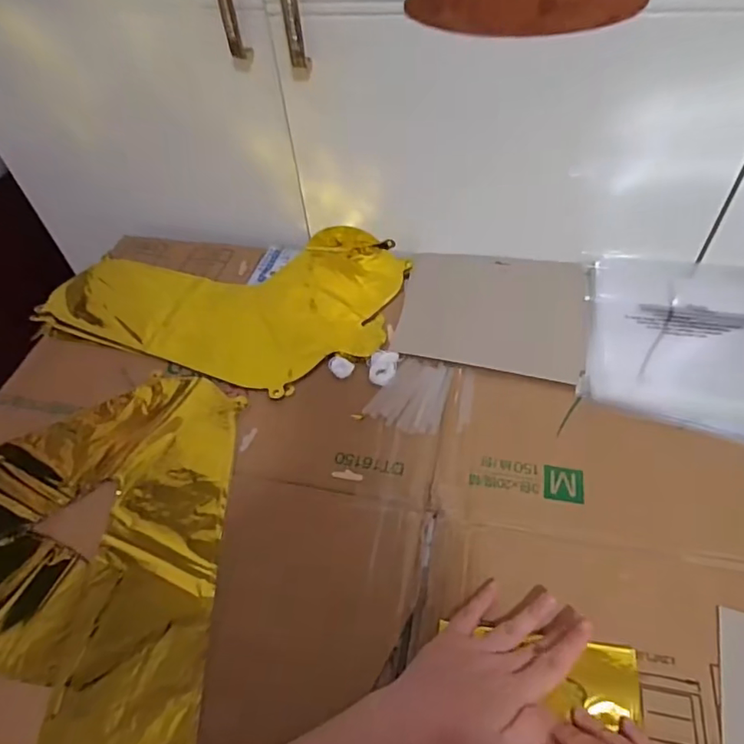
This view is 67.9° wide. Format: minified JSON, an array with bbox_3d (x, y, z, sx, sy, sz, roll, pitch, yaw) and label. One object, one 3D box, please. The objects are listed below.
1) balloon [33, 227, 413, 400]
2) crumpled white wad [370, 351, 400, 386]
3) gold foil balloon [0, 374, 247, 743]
[{"bbox_3d":[-0.174,-0.095,0.654,0.395,0.020,0.243,11,54,13],"label":"balloon"},{"bbox_3d":[0.011,-0.004,0.558,0.026,0.008,0.037,6,53,10],"label":"crumpled white wad"},{"bbox_3d":[-0.303,0.155,0.460,0.362,0.009,0.350,-1,52,4],"label":"gold foil balloon"}]

